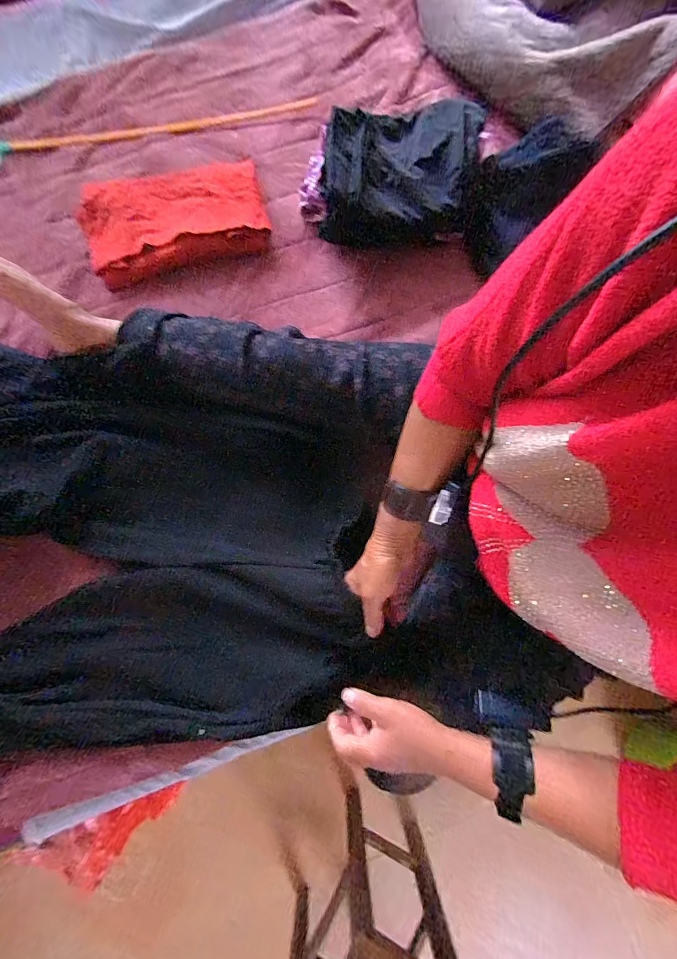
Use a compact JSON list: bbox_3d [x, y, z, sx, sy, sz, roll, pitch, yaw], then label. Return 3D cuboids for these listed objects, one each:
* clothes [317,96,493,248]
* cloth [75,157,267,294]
[{"bbox_3d":[0.101,-0.506,0.624,0.256,0.093,0.202,1,81,1],"label":"clothes"},{"bbox_3d":[-0.292,-0.469,0.660,0.311,0.034,0.209,-16,81,-1],"label":"cloth"}]

